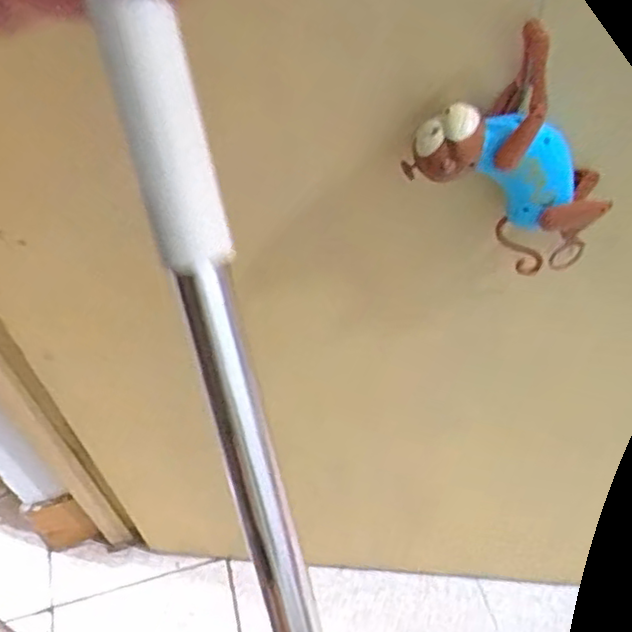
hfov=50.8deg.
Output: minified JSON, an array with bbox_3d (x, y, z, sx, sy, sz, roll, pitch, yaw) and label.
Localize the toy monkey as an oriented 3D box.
[{"bbox_3d":[0.134,-0.102,0.463,0.139,0.175,0.046,1,50,6],"label":"toy monkey"}]

